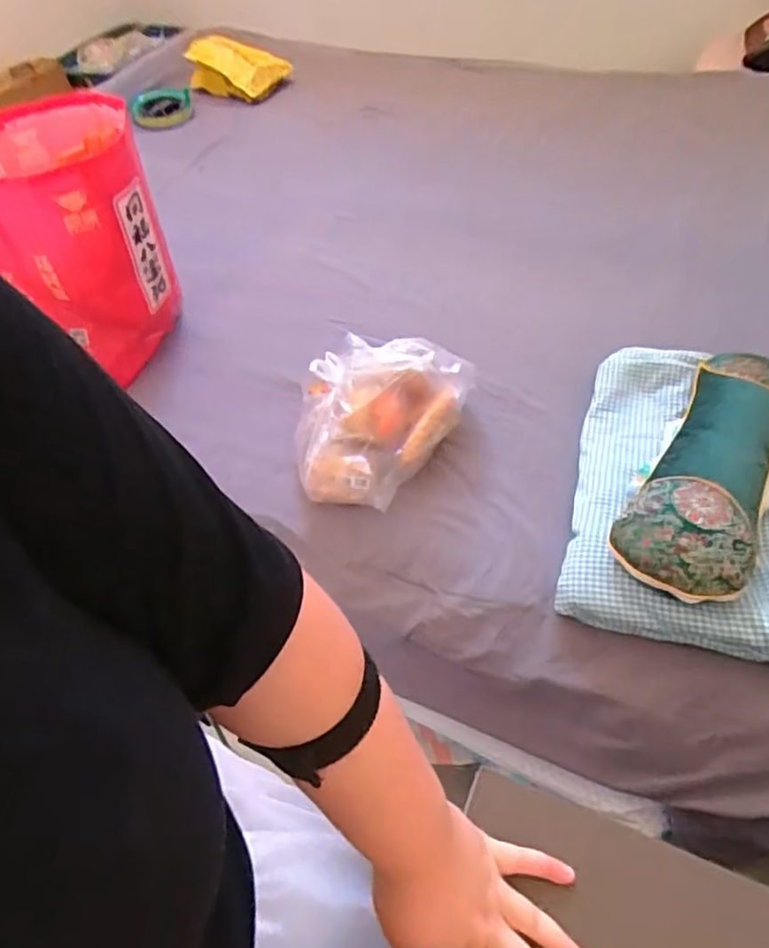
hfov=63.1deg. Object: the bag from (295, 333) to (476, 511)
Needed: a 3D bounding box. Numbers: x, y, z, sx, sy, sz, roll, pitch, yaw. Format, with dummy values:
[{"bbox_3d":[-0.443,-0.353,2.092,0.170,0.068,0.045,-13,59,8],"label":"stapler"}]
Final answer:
[{"bbox_3d":[0.006,-0.088,0.899,0.260,0.156,0.223,-9,51,-1],"label":"bag"}]

